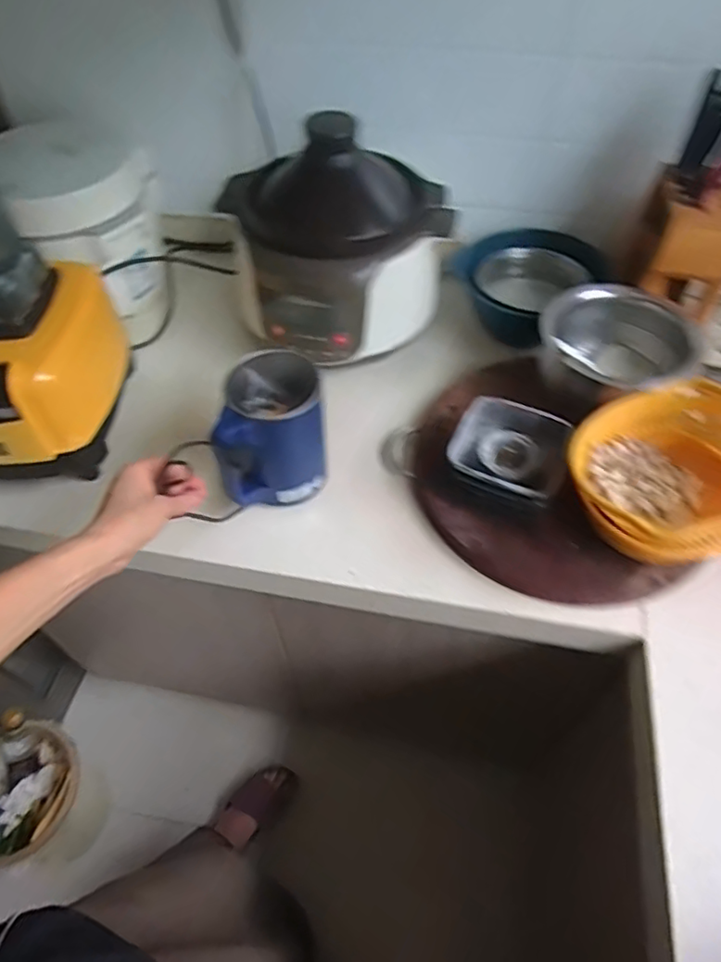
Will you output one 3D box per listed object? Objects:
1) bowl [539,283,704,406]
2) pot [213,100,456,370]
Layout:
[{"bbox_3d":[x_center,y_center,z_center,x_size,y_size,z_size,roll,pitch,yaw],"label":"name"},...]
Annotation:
[{"bbox_3d":[0.293,-0.150,0.706,0.164,0.097,0.152,-1,54,1],"label":"bowl"},{"bbox_3d":[-0.033,-0.316,0.779,0.247,0.229,0.231,-1,54,1],"label":"pot"}]

